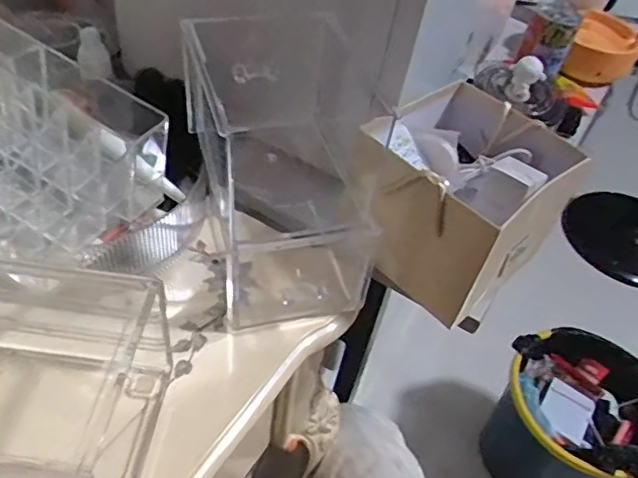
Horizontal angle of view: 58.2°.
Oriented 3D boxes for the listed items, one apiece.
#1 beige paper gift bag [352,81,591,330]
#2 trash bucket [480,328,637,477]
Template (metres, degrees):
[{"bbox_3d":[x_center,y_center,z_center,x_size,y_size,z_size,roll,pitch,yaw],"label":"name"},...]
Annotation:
[{"bbox_3d":[0.116,-0.037,0.489,0.148,0.118,0.140,-33,59,-34],"label":"beige paper gift bag"},{"bbox_3d":[0.444,0.364,1.044,0.273,0.287,0.276,5,46,-5],"label":"trash bucket"}]

